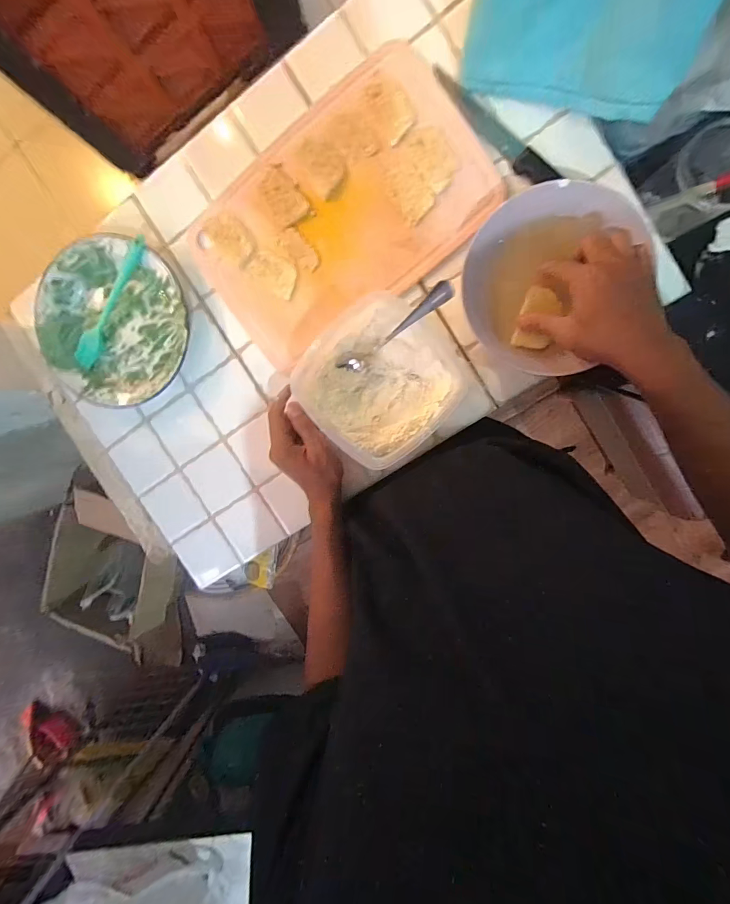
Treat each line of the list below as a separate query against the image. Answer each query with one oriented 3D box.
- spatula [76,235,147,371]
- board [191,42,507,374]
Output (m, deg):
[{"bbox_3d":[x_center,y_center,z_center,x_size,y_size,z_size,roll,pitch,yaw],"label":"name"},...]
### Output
[{"bbox_3d":[-0.337,-0.197,0.489,0.027,0.030,0.188,36,101,0],"label":"spatula"},{"bbox_3d":[-0.031,-0.289,0.456,0.341,0.013,0.229,-37,94,11],"label":"board"}]

